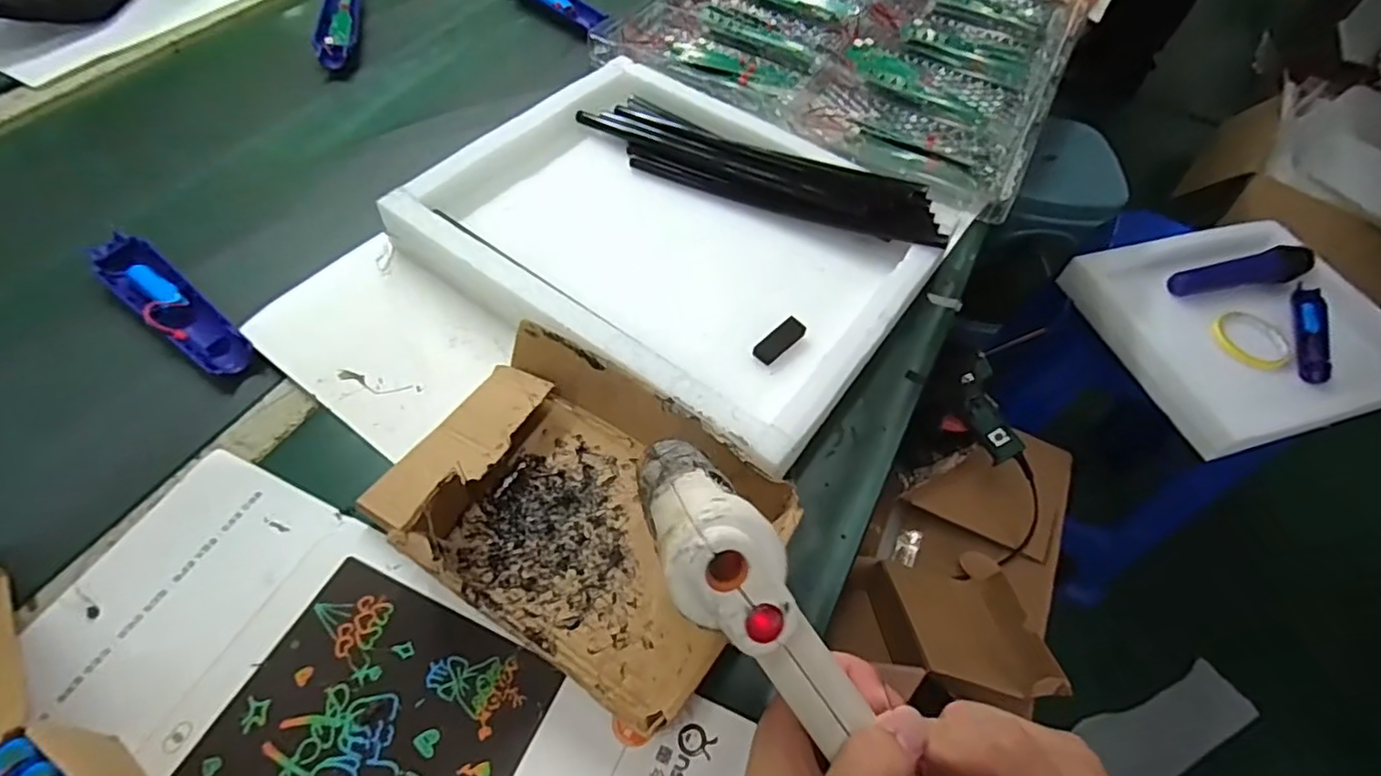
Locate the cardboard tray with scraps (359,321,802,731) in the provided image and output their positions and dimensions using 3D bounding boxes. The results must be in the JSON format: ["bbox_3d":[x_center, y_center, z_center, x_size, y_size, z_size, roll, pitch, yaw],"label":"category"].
[{"bbox_3d":[-0.065,0.062,0.361,0.213,0.053,0.156,30,59,14],"label":"cardboard tray with scraps"}]

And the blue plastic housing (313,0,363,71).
[{"bbox_3d":[-0.364,-0.382,0.657,0.033,0.027,0.171,-7,57,-10],"label":"blue plastic housing"}]

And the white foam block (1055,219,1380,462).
[{"bbox_3d":[0.700,-0.078,0.805,0.313,0.058,0.308,-13,59,-14],"label":"white foam block"}]

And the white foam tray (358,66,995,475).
[{"bbox_3d":[0.011,-0.140,0.509,0.352,0.039,0.336,32,59,15],"label":"white foam tray"}]

